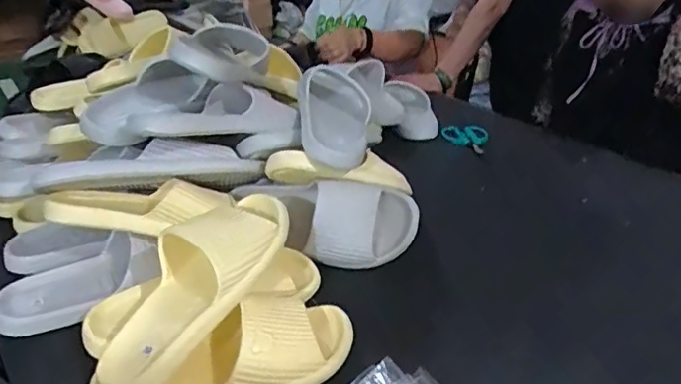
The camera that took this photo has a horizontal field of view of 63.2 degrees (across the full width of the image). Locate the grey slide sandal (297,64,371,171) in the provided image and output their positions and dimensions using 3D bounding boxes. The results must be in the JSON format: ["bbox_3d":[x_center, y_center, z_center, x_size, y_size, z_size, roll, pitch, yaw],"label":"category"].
[{"bbox_3d":[-0.009,-0.105,0.747,0.094,0.052,0.196,0,42,0],"label":"grey slide sandal"}]

